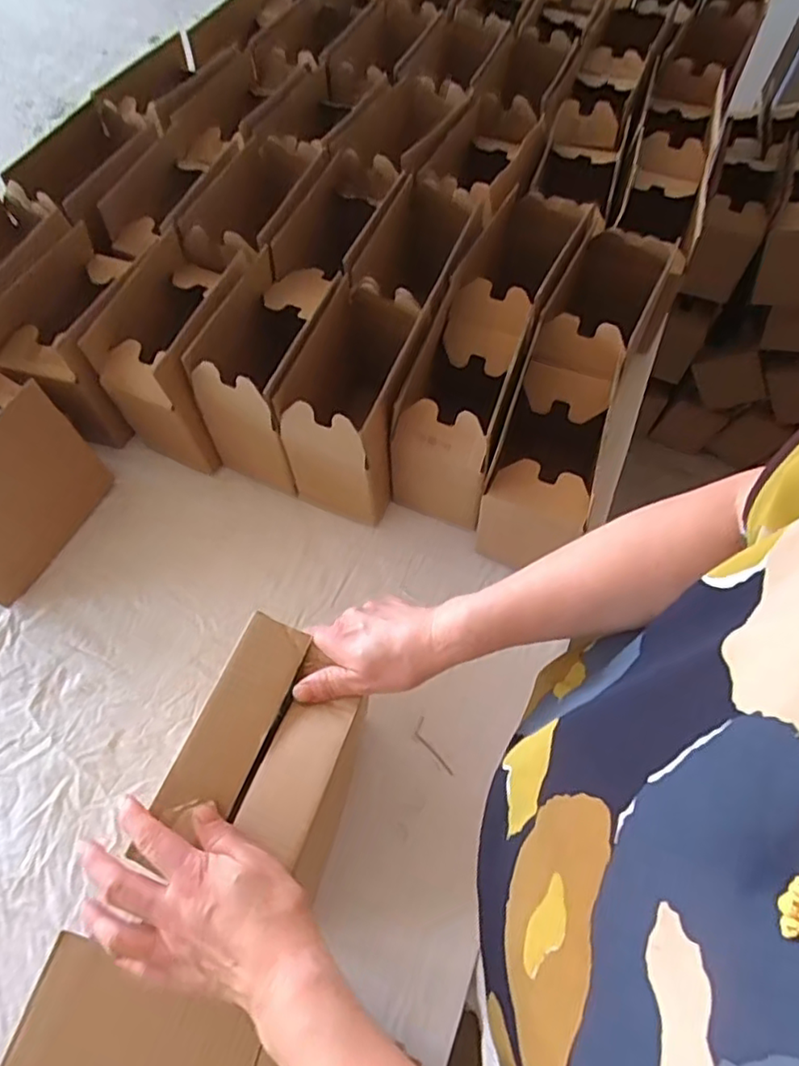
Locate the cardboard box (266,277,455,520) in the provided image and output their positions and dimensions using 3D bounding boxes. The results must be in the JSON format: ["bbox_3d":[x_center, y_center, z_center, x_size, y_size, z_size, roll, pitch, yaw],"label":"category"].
[{"bbox_3d":[-0.046,-0.148,0.717,0.122,0.187,0.216,16,63,7],"label":"cardboard box"}]

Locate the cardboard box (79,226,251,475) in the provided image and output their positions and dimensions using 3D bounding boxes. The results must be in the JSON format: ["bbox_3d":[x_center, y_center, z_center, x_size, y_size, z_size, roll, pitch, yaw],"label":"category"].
[{"bbox_3d":[-0.244,-0.211,0.744,0.128,0.186,0.201,20,64,9],"label":"cardboard box"}]

